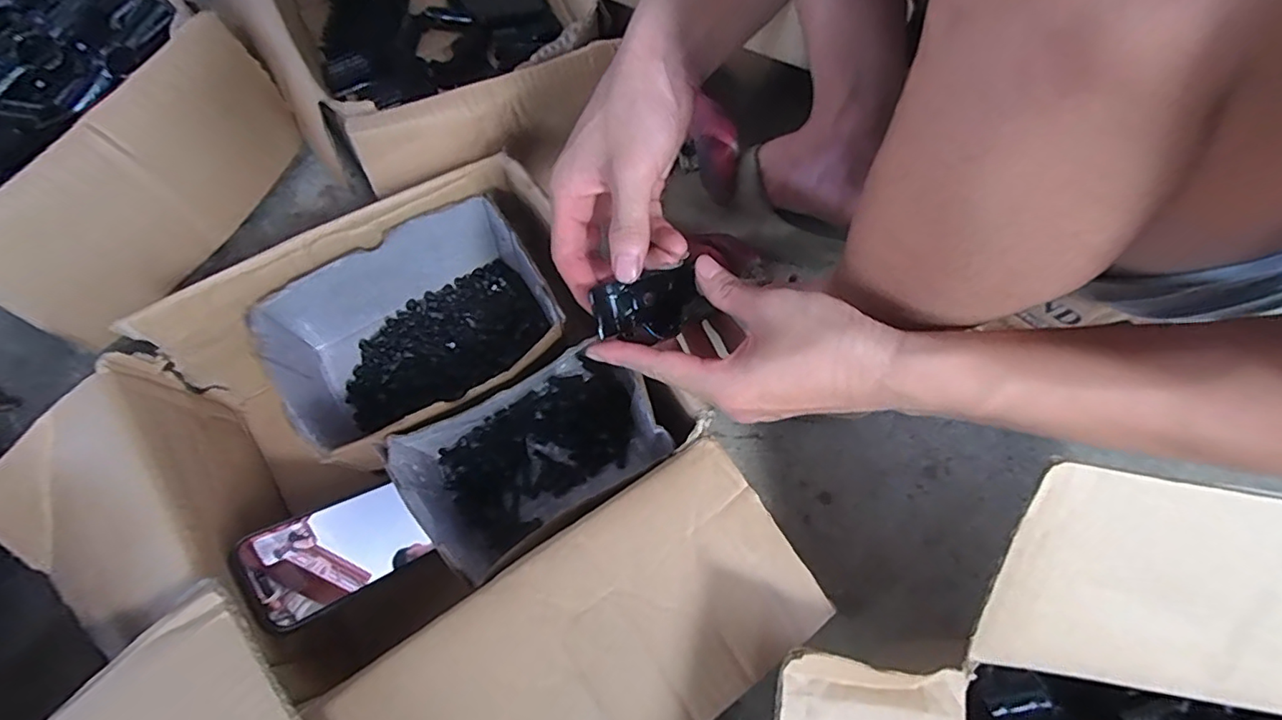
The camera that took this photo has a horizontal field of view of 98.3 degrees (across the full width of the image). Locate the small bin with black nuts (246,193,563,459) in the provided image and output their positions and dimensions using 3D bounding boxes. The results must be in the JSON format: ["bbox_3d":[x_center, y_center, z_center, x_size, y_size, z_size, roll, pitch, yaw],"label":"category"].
[{"bbox_3d":[-0.184,-0.016,0.469,0.206,0.098,0.153,-28,72,-13],"label":"small bin with black nuts"}]

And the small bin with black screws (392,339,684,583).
[{"bbox_3d":[-0.084,0.080,0.445,0.178,0.100,0.120,-31,73,-14],"label":"small bin with black screws"}]

